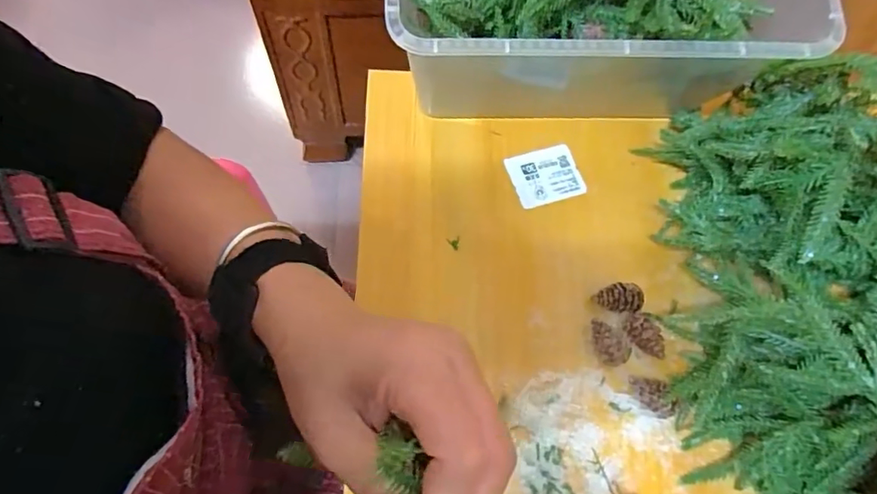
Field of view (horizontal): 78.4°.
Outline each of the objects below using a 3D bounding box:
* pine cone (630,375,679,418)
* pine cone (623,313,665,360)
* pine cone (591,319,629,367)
[{"bbox_3d":[0.151,0.104,0.375,0.030,0.020,0.022,21,68,5],"label":"pine cone"},{"bbox_3d":[0.152,0.065,0.394,0.022,0.020,0.035,-33,73,-15],"label":"pine cone"},{"bbox_3d":[0.122,0.068,0.387,0.017,0.020,0.035,-12,69,-8],"label":"pine cone"}]

